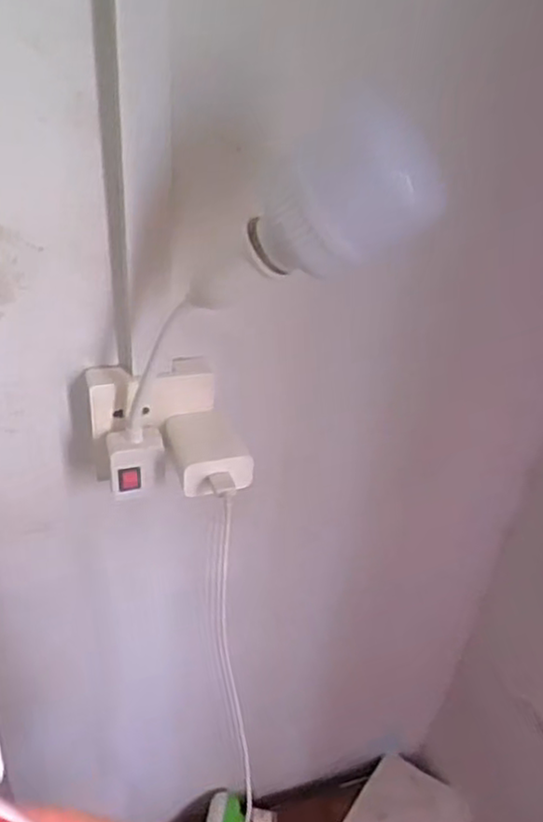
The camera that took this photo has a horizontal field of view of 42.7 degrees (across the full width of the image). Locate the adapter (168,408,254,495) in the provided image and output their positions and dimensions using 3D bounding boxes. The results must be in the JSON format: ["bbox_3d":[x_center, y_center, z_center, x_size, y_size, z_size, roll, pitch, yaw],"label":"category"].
[{"bbox_3d":[-0.042,0.027,0.474,0.047,0.027,0.059,-9,39,-20],"label":"adapter"}]

